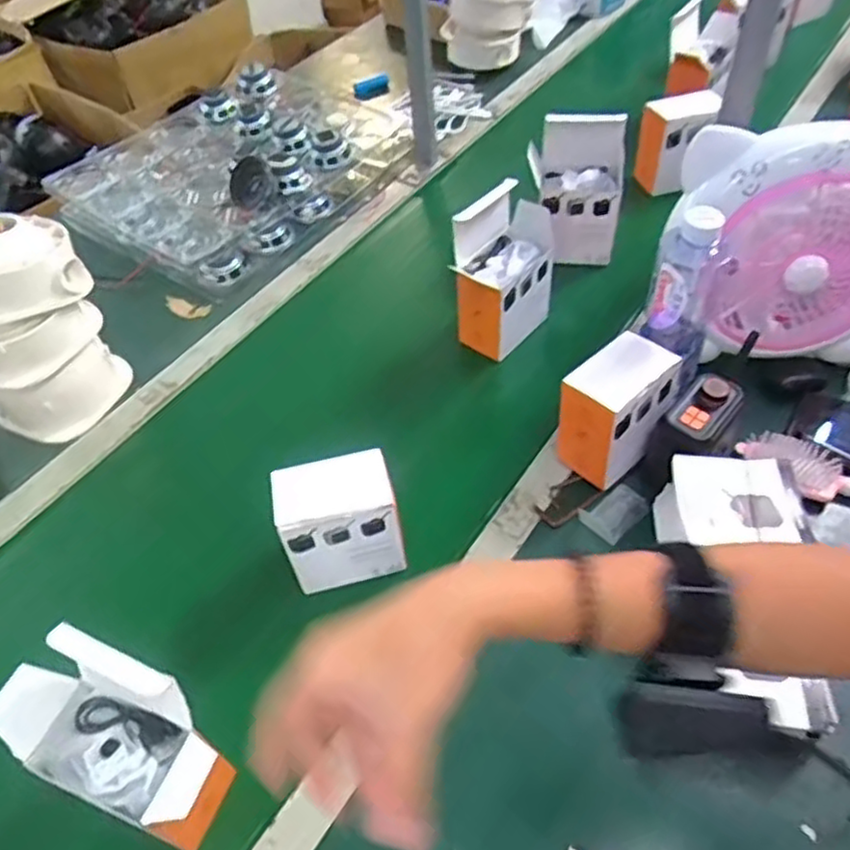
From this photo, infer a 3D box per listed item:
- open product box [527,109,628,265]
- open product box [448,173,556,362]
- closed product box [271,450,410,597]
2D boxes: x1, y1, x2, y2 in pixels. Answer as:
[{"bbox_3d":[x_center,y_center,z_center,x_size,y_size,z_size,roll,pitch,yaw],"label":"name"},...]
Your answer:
[{"bbox_3d":[0.191,-0.299,0.894,0.109,0.172,0.075,4,52,7],"label":"open product box"},{"bbox_3d":[0.091,-0.171,0.806,0.075,0.201,0.113,29,59,24],"label":"open product box"},{"bbox_3d":[-0.075,0.084,0.628,0.105,0.114,0.067,-14,52,-7],"label":"closed product box"}]

